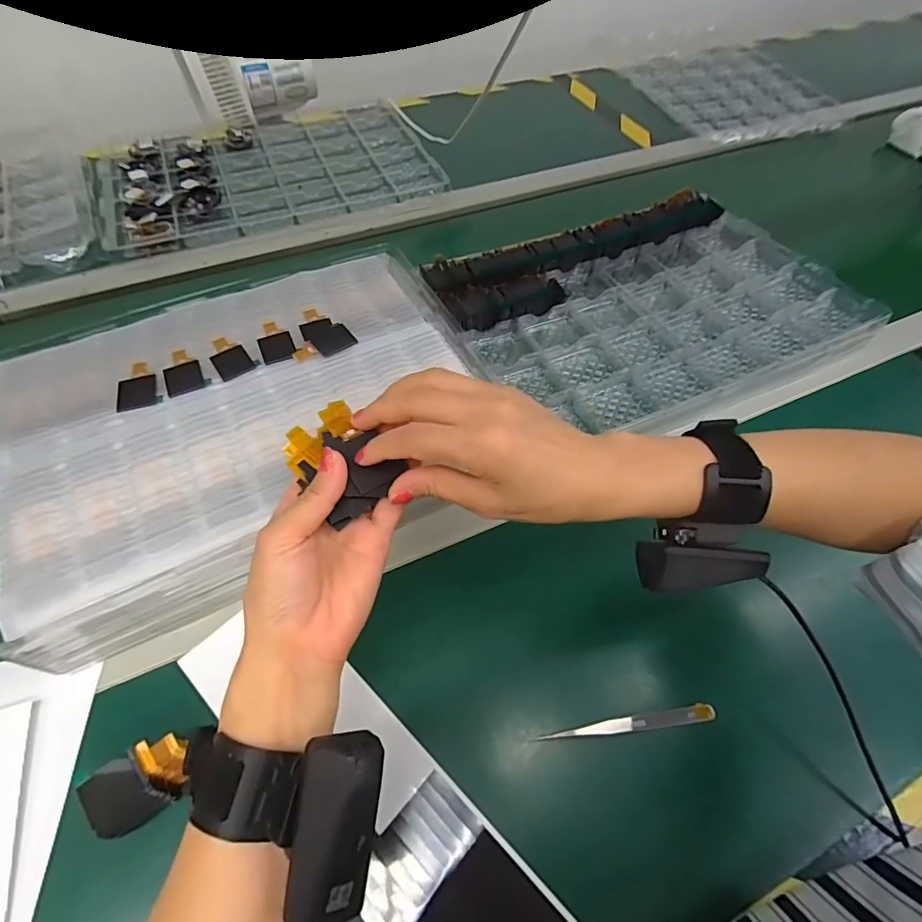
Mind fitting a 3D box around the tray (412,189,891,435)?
[{"bbox_3d":[0.197,-0.173,0.550,0.450,0.047,0.300,-18,59,-14],"label":"tray"}]

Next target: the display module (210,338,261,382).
[{"bbox_3d":[-0.190,-0.087,0.403,0.030,0.004,0.047,-31,63,-21],"label":"display module"}]

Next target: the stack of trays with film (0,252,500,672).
[{"bbox_3d":[-0.167,-0.029,0.412,0.369,0.075,0.277,-21,60,-16],"label":"stack of trays with film"}]

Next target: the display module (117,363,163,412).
[{"bbox_3d":[-0.254,-0.060,0.386,0.031,0.004,0.046,-16,58,-13],"label":"display module"}]

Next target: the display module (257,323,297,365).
[{"bbox_3d":[-0.157,-0.102,0.414,0.027,0.004,0.048,-19,59,-15],"label":"display module"}]

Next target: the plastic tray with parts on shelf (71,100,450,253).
[{"bbox_3d":[-0.270,-0.412,0.696,0.443,0.018,0.275,-19,59,-15],"label":"plastic tray with parts on shelf"}]

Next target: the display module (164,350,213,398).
[{"bbox_3d":[-0.223,-0.073,0.395,0.031,0.004,0.046,-22,60,-17],"label":"display module"}]

